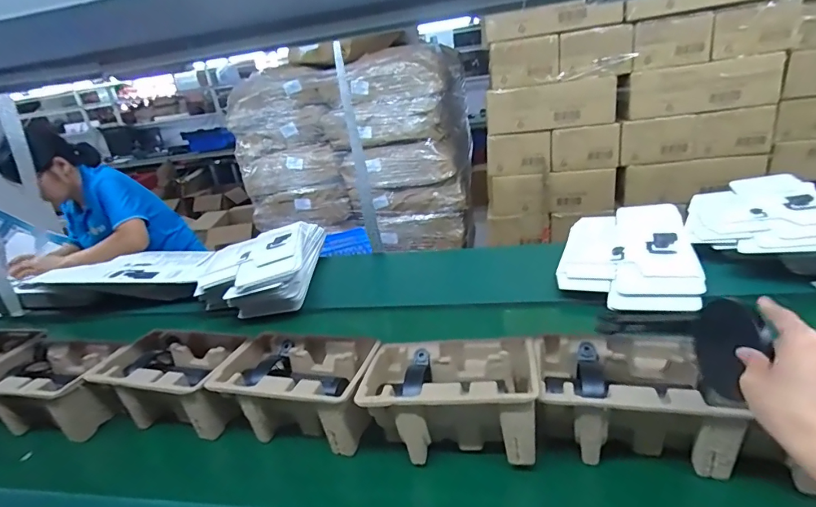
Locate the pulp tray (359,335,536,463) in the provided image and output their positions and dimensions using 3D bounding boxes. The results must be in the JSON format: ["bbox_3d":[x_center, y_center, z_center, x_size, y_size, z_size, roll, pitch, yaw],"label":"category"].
[{"bbox_3d":[0.058,0.193,0.594,0.226,0.104,0.139,-3,21,10],"label":"pulp tray"}]

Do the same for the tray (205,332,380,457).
[{"bbox_3d":[-0.160,0.215,0.656,0.230,0.118,0.141,-1,22,14],"label":"tray"}]

